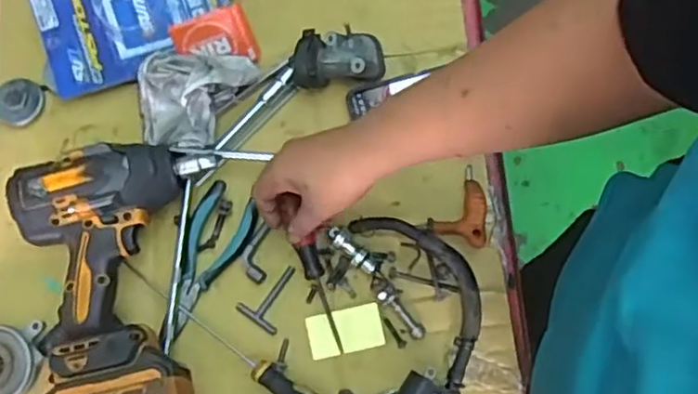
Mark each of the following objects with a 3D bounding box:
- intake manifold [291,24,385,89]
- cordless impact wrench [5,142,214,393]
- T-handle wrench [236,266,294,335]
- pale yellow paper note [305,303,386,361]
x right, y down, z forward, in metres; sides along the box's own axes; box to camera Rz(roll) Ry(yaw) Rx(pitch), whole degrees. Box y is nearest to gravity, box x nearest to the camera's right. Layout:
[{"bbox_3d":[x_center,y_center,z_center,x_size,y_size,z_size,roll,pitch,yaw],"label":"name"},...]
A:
[{"bbox_3d":[-0.012,-0.149,0.702,0.098,0.040,0.059,-5,75,-1],"label":"intake manifold"},{"bbox_3d":[-0.215,0.079,0.615,0.171,0.095,0.264,-12,76,-3],"label":"cordless impact wrench"},{"bbox_3d":[-0.076,0.099,0.660,0.046,0.006,0.065,35,78,9],"label":"T-handle wrench"},{"bbox_3d":[-0.004,0.134,0.657,0.074,0.008,0.042,-14,82,6],"label":"pale yellow paper note"}]

